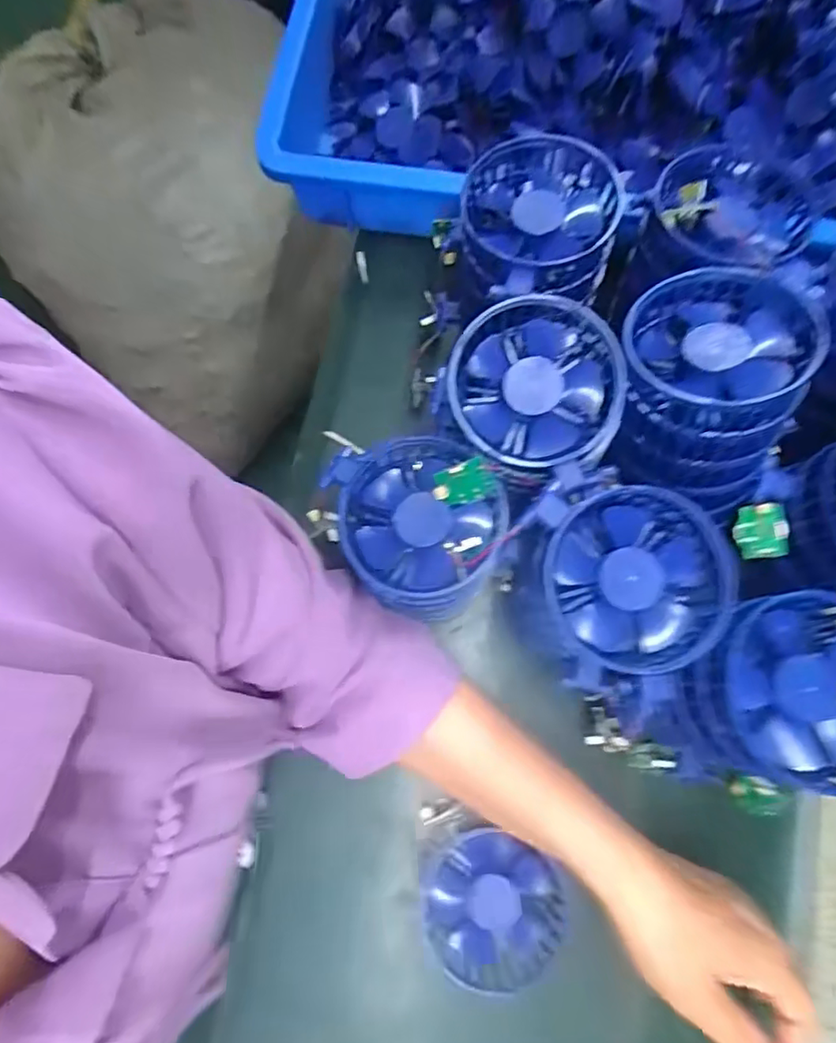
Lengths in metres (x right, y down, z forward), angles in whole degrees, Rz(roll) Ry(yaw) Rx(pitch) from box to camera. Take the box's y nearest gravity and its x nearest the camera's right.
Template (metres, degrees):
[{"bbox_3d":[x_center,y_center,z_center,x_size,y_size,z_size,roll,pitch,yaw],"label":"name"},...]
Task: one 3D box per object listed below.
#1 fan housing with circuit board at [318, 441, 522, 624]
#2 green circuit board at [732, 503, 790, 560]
[{"bbox_3d":[0.002,0.003,0.346,0.090,0.067,0.098,0,76,-1],"label":"fan housing with circuit board"},{"bbox_3d":[0.200,0.006,0.343,0.027,0.004,0.031,-11,86,32],"label":"green circuit board"}]

